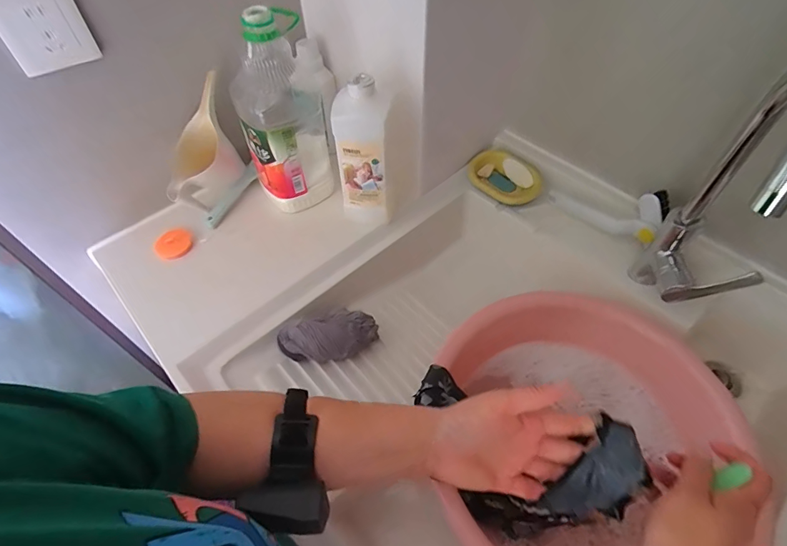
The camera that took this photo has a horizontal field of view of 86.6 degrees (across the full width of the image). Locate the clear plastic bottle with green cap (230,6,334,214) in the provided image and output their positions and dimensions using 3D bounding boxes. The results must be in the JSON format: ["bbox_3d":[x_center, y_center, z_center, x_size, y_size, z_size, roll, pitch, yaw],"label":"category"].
[{"bbox_3d":[-0.173,-0.254,0.651,0.120,0.276,0.152,-10,54,-7],"label":"clear plastic bottle with green cap"}]

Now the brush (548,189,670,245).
[{"bbox_3d":[0.341,-0.105,0.681,0.178,0.067,0.040,21,54,41],"label":"brush"}]

